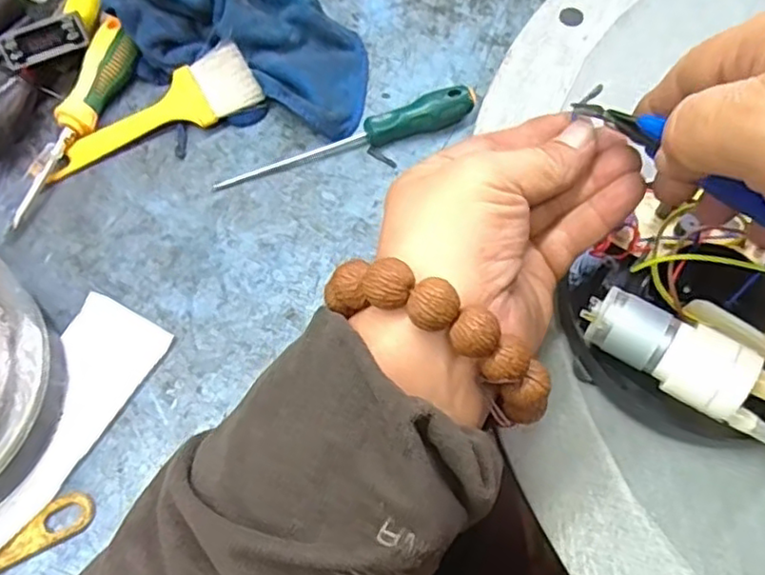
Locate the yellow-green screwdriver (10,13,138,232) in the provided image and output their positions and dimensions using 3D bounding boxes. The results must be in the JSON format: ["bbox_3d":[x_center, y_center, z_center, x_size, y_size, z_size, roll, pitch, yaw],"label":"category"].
[{"bbox_3d":[-0.183,-0.103,0.398,0.026,0.032,0.139,14,65,8],"label":"yellow-green screwdriver"}]

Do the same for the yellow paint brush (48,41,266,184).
[{"bbox_3d":[-0.143,-0.107,0.406,0.132,0.022,0.042,-24,66,-10],"label":"yellow paint brush"}]

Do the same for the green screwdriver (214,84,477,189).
[{"bbox_3d":[-0.021,-0.091,0.396,0.162,0.022,0.016,-16,65,-7],"label":"green screwdriver"}]

